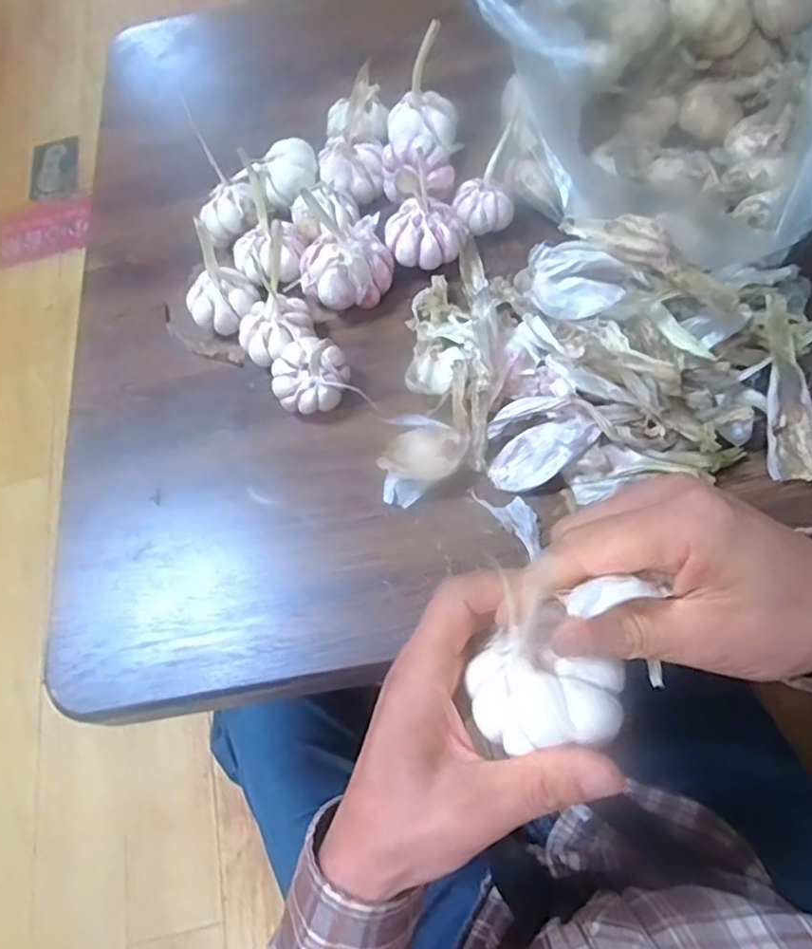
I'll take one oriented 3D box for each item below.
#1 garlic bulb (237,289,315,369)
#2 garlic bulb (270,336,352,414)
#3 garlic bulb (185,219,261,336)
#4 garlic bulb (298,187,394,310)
[{"bbox_3d":[-0.089,-0.098,0.436,0.049,0.039,0.051,-2,65,5],"label":"garlic bulb"},{"bbox_3d":[-0.062,-0.061,0.415,0.049,0.041,0.039,-10,65,1],"label":"garlic bulb"},{"bbox_3d":[-0.131,-0.127,0.441,0.048,0.067,0.041,-40,66,-12],"label":"garlic bulb"},{"bbox_3d":[-0.044,-0.156,0.436,0.064,0.081,0.062,-2,65,5],"label":"garlic bulb"}]

